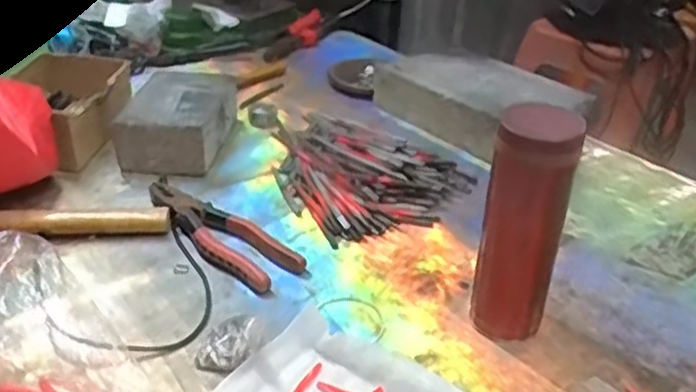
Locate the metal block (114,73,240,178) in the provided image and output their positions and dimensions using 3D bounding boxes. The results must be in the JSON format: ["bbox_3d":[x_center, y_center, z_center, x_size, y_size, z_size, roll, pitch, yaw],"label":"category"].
[{"bbox_3d":[-0.195,-0.088,0.845,0.103,0.063,0.157,4,31,4],"label":"metal block"}]

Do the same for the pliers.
[{"bbox_3d":[-0.129,0.033,0.694,0.199,0.018,0.059,26,39,34],"label":"pliers"}]

